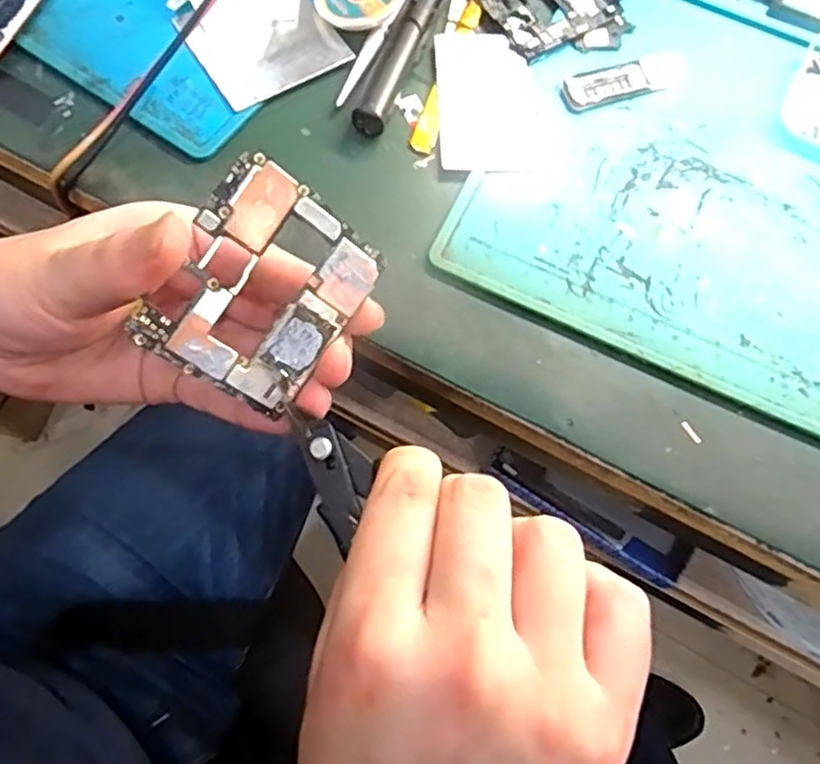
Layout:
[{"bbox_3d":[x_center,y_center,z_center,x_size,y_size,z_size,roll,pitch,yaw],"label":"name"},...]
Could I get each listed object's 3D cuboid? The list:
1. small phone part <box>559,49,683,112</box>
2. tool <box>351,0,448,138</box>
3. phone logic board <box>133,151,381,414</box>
[{"bbox_3d":[0.110,-0.153,0.346,0.068,0.004,0.021,-22,74,-9],"label":"small phone part"},{"bbox_3d":[0.001,-0.175,0.343,0.015,0.013,0.122,21,73,4],"label":"tool"},{"bbox_3d":[-0.046,-0.028,0.213,0.055,0.004,0.066,36,91,-29],"label":"phone logic board"}]

